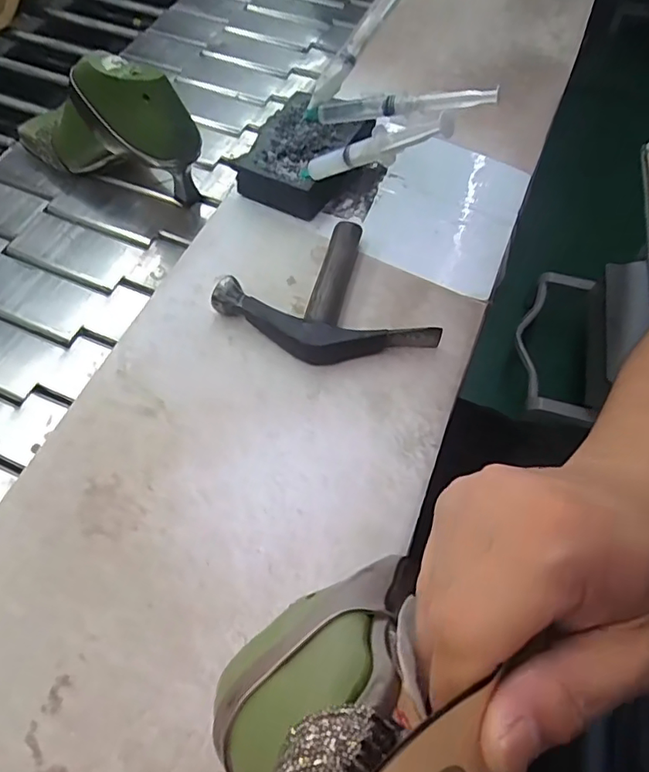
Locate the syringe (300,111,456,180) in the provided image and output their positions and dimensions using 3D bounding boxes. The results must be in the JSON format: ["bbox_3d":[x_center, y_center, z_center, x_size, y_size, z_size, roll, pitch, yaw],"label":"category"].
[{"bbox_3d":[0.030,-0.176,0.404,0.146,0.026,0.015,5,51,46],"label":"syringe"}]

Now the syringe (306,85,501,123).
[{"bbox_3d":[0.061,-0.240,0.459,0.165,0.020,0.012,7,58,22],"label":"syringe"}]

